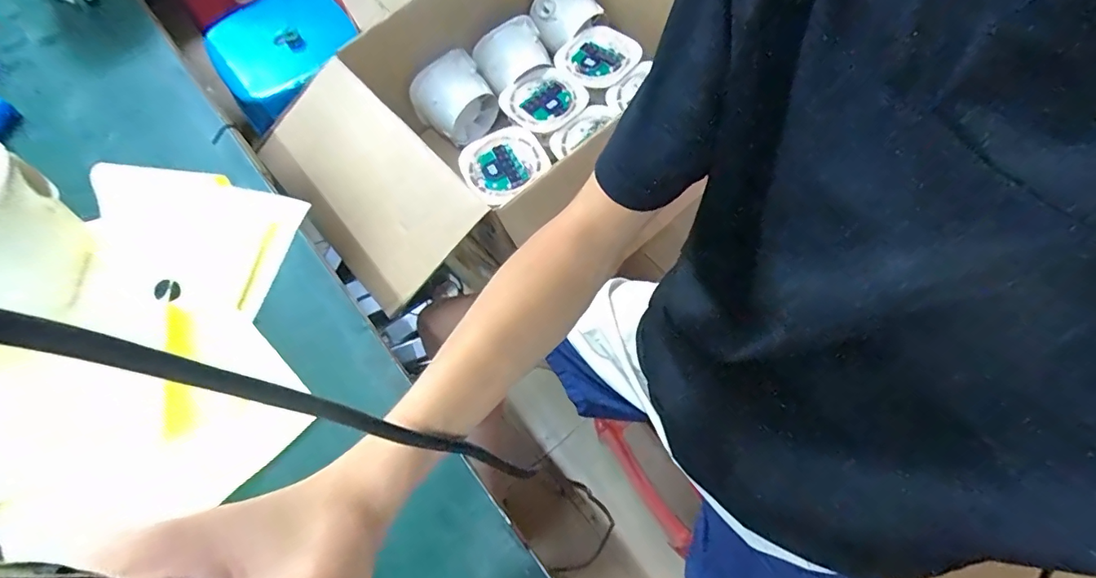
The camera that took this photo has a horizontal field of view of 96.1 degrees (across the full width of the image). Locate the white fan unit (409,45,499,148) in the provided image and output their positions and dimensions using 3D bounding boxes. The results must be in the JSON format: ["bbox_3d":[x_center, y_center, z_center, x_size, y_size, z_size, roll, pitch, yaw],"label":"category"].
[{"bbox_3d":[-0.177,-0.349,0.931,0.138,0.134,0.090,-37,70,-12],"label":"white fan unit"}]

